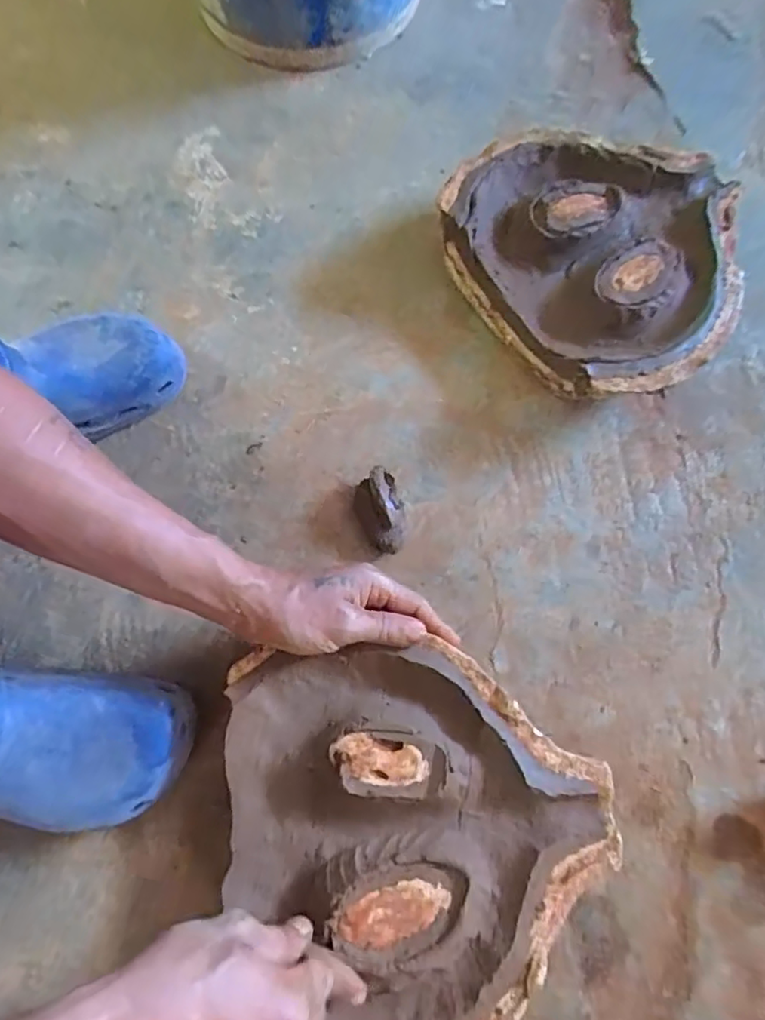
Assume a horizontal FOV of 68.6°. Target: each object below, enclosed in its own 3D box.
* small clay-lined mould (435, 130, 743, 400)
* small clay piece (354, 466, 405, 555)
[{"bbox_3d":[0.213,-0.244,0.537,0.252,0.069,0.280,-34,77,-8],"label":"small clay-lined mould"},{"bbox_3d":[-0.001,0.002,0.487,0.037,0.026,0.071,-17,74,-5],"label":"small clay piece"}]

